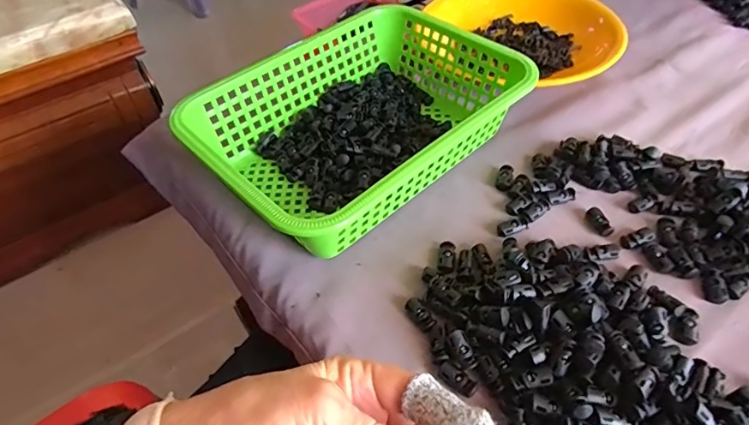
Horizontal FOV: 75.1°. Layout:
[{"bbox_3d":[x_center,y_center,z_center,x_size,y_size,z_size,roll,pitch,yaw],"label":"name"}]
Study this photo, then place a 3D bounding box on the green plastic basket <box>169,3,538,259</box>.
[{"bbox_3d":[-0.010,-0.085,0.474,0.294,0.081,0.215,-38,55,-26],"label":"green plastic basket"}]

